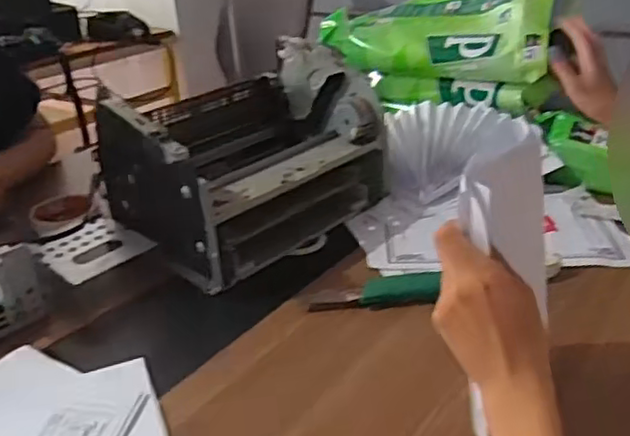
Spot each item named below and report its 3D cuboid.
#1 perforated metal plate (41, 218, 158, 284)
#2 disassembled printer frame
[{"bbox_3d":[-0.244,0.033,0.707,0.099,0.009,0.096,-27,35,-36],"label":"perforated metal plate"},{"bbox_3d":[-0.075,-0.078,0.780,0.216,0.165,0.325,25,36,34],"label":"disassembled printer frame"}]

